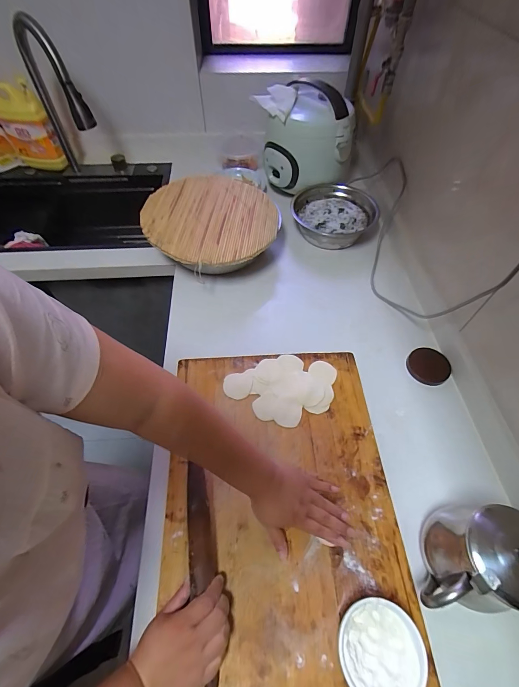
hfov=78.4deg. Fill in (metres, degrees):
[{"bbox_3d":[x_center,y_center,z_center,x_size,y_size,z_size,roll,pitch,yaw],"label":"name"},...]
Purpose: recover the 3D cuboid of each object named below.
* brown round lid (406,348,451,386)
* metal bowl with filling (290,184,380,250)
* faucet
[{"bbox_3d":[0.347,0.046,0.651,0.081,0.009,0.077,0,59,-1],"label":"brown round lid"},{"bbox_3d":[0.203,-0.352,0.880,0.222,0.067,0.219,0,59,-1],"label":"metal bowl with filling"},{"bbox_3d":[-0.517,-0.618,0.853,0.240,0.361,0.040,39,64,22],"label":"faucet"}]

